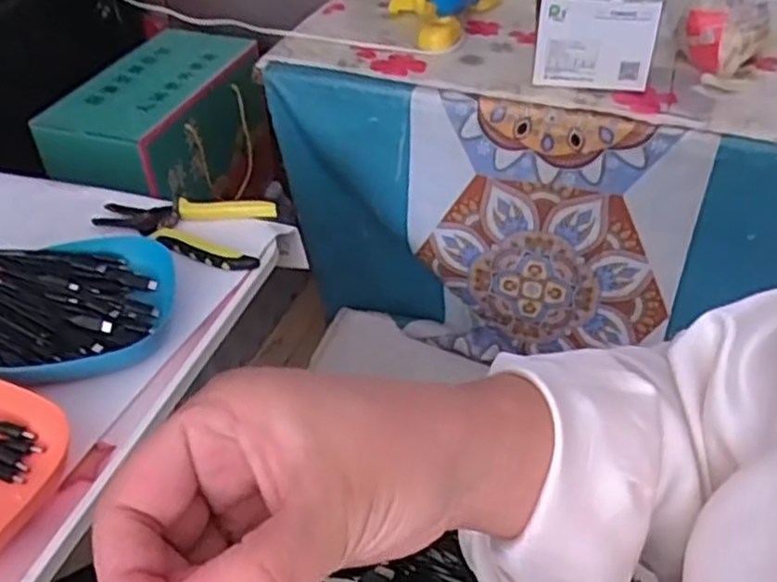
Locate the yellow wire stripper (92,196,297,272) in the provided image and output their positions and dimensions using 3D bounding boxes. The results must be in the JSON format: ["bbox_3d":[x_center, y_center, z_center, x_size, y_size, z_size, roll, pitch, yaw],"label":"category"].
[{"bbox_3d":[-0.172,-0.062,0.634,0.158,0.012,0.088,13,42,15],"label":"yellow wire stripper"}]

